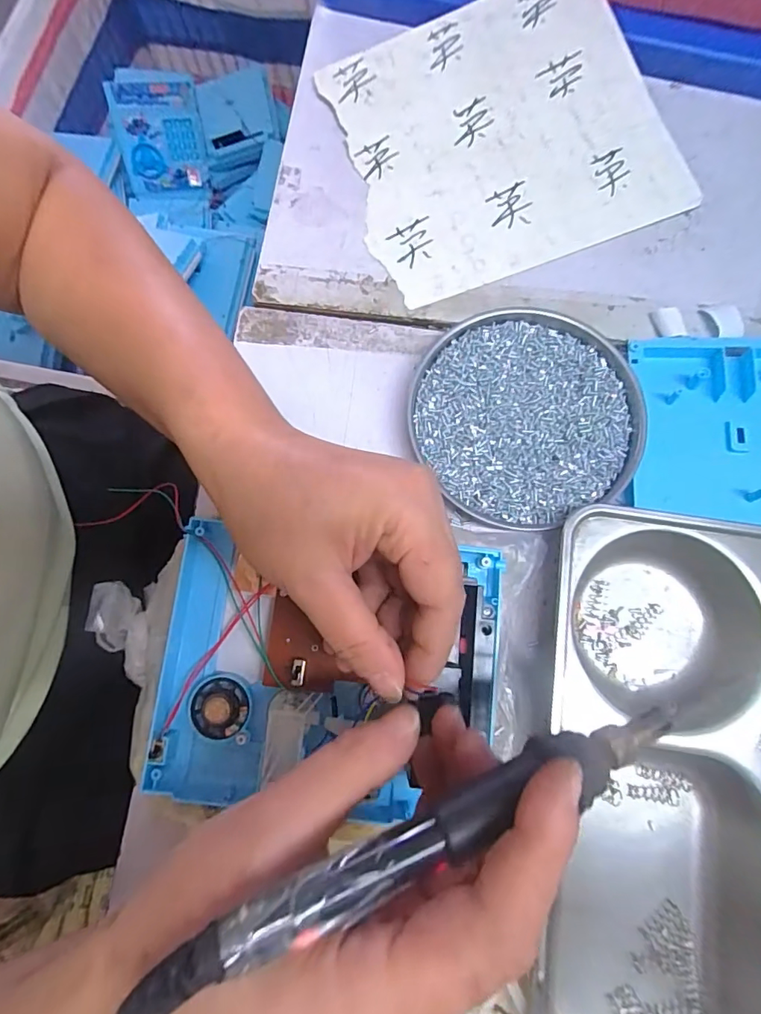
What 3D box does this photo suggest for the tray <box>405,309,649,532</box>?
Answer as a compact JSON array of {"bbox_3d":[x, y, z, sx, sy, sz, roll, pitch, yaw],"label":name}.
[{"bbox_3d":[0.089,-0.056,0.295,0.135,0.021,0.128,0,78,2],"label":"tray"}]

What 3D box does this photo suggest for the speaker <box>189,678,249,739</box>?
[{"bbox_3d":[-0.079,0.099,0.240,0.028,0.004,0.027,0,78,2],"label":"speaker"}]

